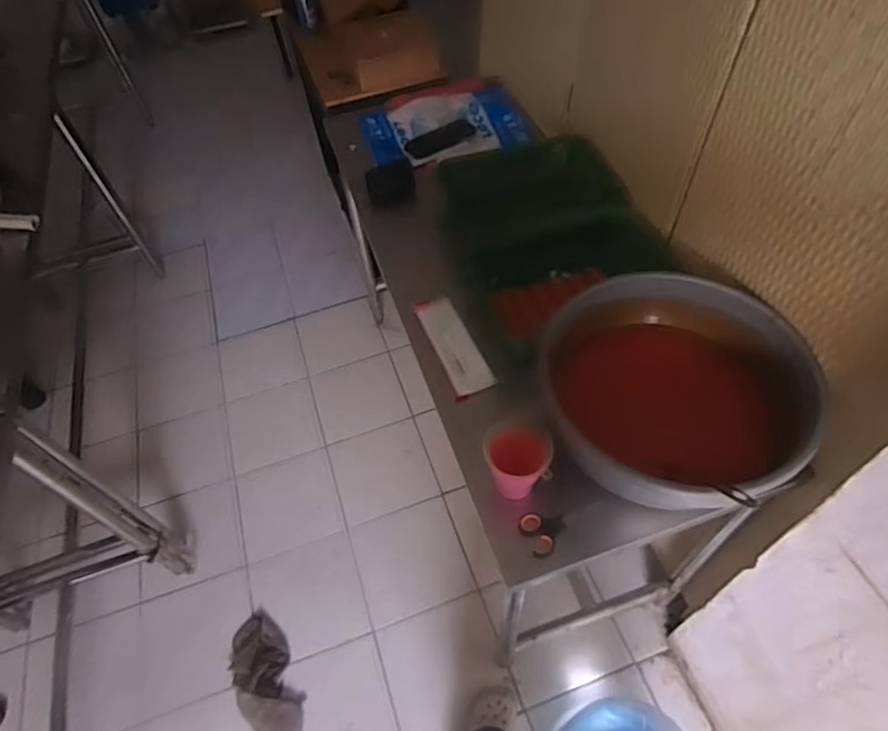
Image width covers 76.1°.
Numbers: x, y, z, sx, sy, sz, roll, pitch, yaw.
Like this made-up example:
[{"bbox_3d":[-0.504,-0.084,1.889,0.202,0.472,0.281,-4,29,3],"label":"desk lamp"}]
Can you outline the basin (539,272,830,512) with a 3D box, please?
[{"bbox_3d":[0.335,0.034,0.819,0.340,0.116,0.357,-3,53,4],"label":"basin"}]

